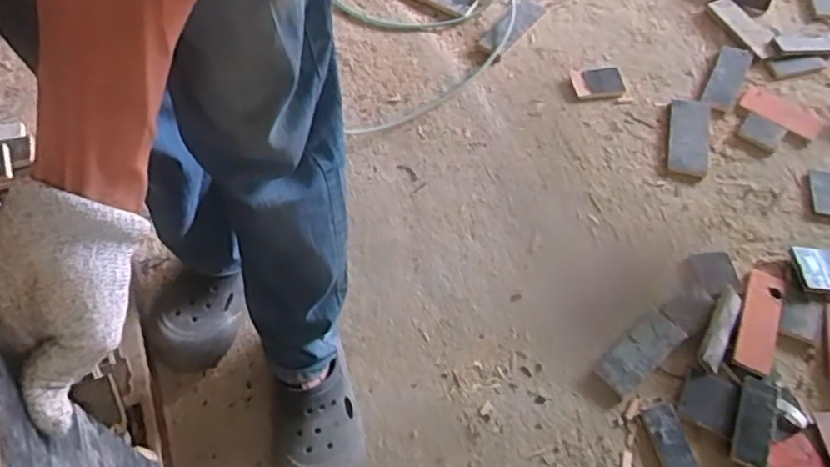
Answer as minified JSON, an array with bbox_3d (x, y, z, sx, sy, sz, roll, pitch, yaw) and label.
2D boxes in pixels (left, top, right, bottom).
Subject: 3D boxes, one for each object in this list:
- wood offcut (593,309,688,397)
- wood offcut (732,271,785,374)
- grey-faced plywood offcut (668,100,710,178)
[{"bbox_3d":[0.347,0.181,0.984,0.145,0.012,0.063,-35,67,-19],"label":"wood offcut"},{"bbox_3d":[0.540,0.134,0.998,0.059,0.013,0.183,21,62,10],"label":"wood offcut"},{"bbox_3d":[0.517,-0.182,1.211,0.077,0.017,0.194,12,61,6],"label":"grey-faced plywood offcut"}]

